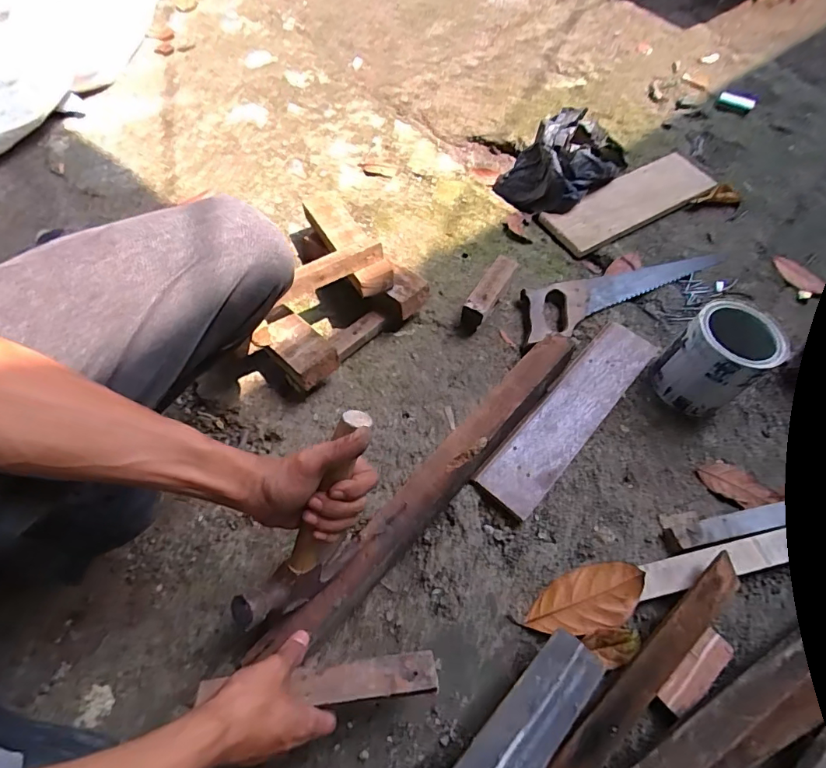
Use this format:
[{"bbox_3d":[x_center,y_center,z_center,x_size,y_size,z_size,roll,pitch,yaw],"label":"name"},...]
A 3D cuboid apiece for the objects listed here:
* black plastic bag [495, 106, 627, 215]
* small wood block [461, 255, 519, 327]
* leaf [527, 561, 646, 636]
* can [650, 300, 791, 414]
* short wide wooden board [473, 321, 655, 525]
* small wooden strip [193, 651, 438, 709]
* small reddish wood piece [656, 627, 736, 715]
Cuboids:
[{"bbox_3d":[0.282,-0.431,0.884,0.181,0.097,0.239,39,67,19],"label":"black plastic bag"},{"bbox_3d":[0.116,-0.137,0.724,0.037,0.060,0.121,28,64,15],"label":"small wood block"},{"bbox_3d":[0.194,0.245,0.529,0.133,0.025,0.061,-22,64,1],"label":"leaf"},{"bbox_3d":[0.406,-0.032,0.638,0.098,0.145,0.101,0,60,0],"label":"can"},{"bbox_3d":[0.227,0.035,0.664,0.081,0.020,0.357,39,66,16],"label":"short wide wooden board"},{"bbox_3d":[-0.083,0.268,0.420,0.206,0.010,0.033,-1,61,-6],"label":"small wooden strip"},{"bbox_3d":[0.298,0.302,0.494,0.100,0.009,0.030,-31,67,-19],"label":"small reddish wood piece"}]

